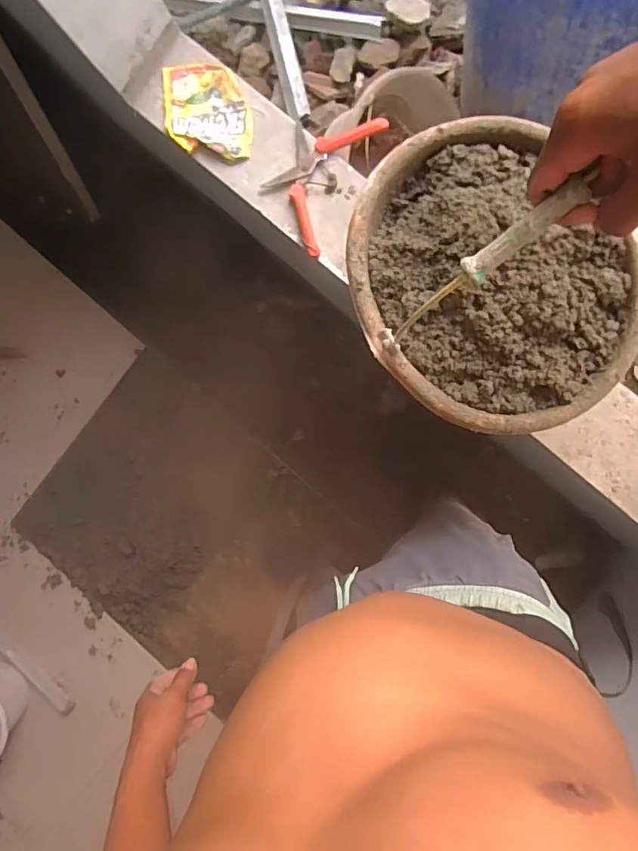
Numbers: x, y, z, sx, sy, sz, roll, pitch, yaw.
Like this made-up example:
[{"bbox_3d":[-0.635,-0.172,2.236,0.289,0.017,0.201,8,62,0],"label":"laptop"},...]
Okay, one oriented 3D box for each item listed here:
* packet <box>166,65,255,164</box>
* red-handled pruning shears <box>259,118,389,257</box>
[{"bbox_3d":[-0.152,-0.428,0.699,0.119,0.019,0.129,-1,92,8],"label":"packet"},{"bbox_3d":[-0.006,-0.334,0.678,0.112,0.032,0.185,30,96,6],"label":"red-handled pruning shears"}]

